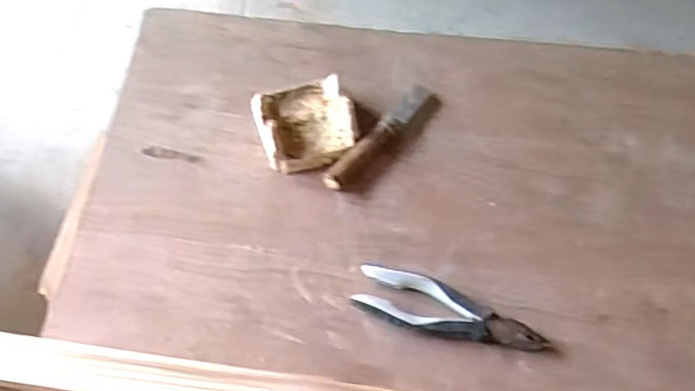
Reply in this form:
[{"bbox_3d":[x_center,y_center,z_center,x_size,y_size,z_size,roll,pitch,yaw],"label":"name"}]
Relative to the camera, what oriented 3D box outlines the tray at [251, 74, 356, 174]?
[{"bbox_3d":[-0.051,-0.091,0.747,0.117,0.045,0.111,-17,63,-11],"label":"tray"}]

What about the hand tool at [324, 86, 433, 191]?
[{"bbox_3d":[0.038,-0.073,0.757,0.027,0.020,0.184,37,67,17],"label":"hand tool"}]

